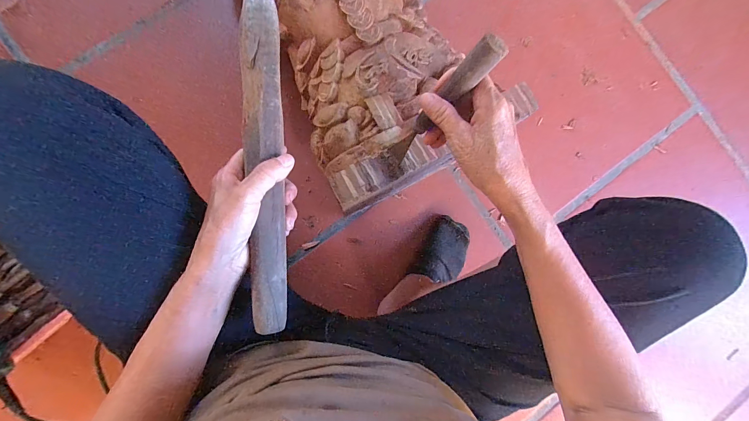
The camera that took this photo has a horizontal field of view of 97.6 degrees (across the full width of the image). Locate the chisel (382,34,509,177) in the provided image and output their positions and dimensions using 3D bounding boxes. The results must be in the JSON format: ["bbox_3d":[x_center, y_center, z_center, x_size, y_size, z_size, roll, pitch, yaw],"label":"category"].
[{"bbox_3d":[0.059,-0.097,0.340,0.024,0.198,0.034,42,61,-3],"label":"chisel"}]

